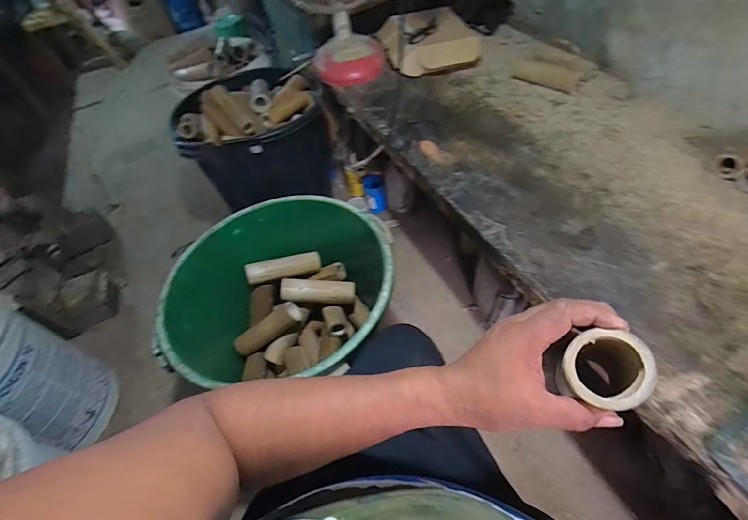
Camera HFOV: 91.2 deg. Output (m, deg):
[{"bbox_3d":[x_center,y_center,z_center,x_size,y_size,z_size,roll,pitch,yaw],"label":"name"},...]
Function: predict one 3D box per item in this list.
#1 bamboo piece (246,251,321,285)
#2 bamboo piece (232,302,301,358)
[{"bbox_3d":[-0.223,0.019,0.913,0.183,0.040,0.039,-12,49,-26],"label":"bamboo piece"},{"bbox_3d":[-0.266,0.174,0.926,0.177,0.051,0.064,-36,54,-3],"label":"bamboo piece"}]

